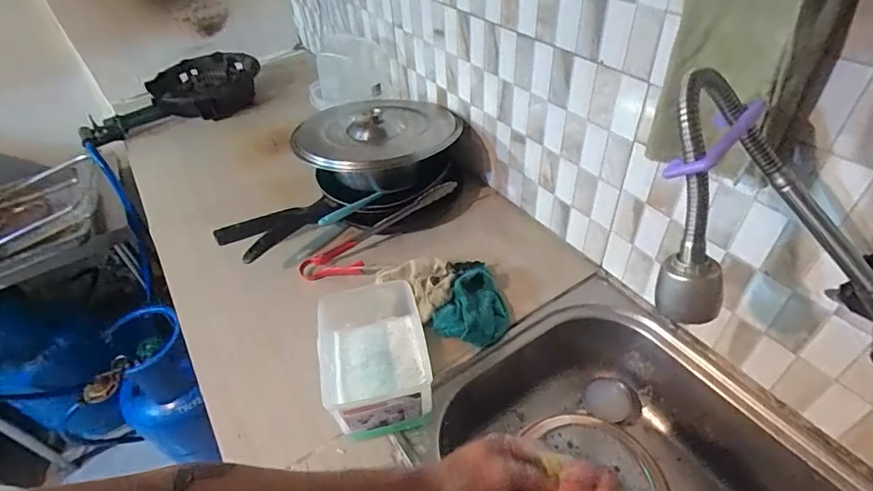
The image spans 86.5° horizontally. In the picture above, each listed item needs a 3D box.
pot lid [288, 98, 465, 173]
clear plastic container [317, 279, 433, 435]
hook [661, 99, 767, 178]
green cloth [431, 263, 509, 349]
[{"bbox_3d":[-0.111,-0.226,0.861,0.297,0.050,0.286,-4,43,4],"label":"pot lid"},{"bbox_3d":[-0.079,0.145,0.593,0.127,0.081,0.165,-11,43,-4],"label":"clear plastic container"},{"bbox_3d":[0.215,-0.080,0.358,0.094,0.014,0.038,-40,15,-20],"label":"hook"},{"bbox_3d":[0.058,0.083,0.683,0.099,0.039,0.127,13,47,20],"label":"green cloth"}]

